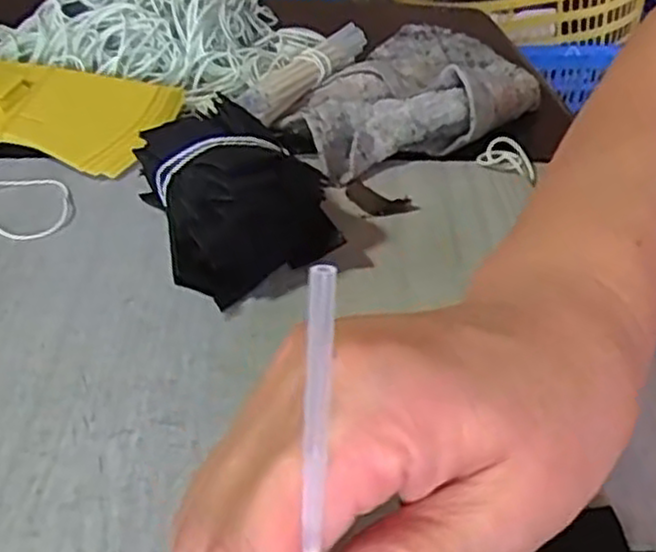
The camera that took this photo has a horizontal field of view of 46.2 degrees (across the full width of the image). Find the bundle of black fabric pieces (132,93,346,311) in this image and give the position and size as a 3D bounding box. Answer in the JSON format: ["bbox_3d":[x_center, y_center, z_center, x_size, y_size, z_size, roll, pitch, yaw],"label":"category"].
[{"bbox_3d":[-0.041,-0.036,0.331,0.072,0.051,0.091,-15,40,-20],"label":"bundle of black fabric pieces"}]

